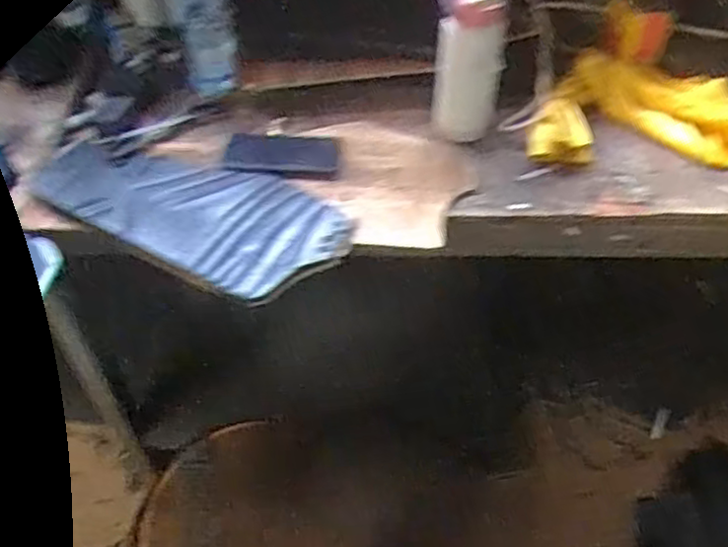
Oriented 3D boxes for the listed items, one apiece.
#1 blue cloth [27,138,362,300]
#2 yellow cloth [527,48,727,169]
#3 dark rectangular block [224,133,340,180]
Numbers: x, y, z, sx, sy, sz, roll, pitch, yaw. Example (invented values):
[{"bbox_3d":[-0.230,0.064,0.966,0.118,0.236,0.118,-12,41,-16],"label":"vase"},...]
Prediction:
[{"bbox_3d":[-0.221,-0.088,0.919,0.413,0.024,0.181,22,53,19],"label":"blue cloth"},{"bbox_3d":[0.428,-0.223,1.026,0.333,0.053,0.251,20,52,18],"label":"yellow cloth"},{"bbox_3d":[-0.113,-0.165,1.000,0.160,0.012,0.090,5,49,6],"label":"dark rectangular block"}]

